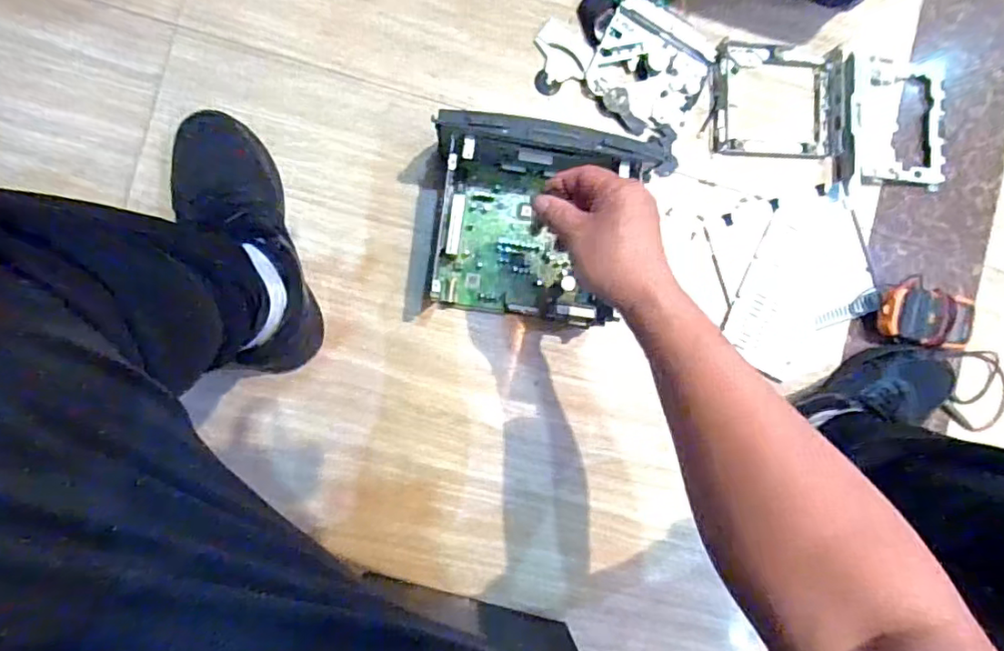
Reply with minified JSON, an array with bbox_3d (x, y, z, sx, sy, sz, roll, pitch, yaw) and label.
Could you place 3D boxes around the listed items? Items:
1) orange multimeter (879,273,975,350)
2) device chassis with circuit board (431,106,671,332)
[{"bbox_3d":[0.485,-0.012,0.664,0.125,0.043,0.072,12,87,-5],"label":"orange multimeter"},{"bbox_3d":[0.025,-0.097,0.578,0.178,0.120,0.165,9,87,-5],"label":"device chassis with circuit board"}]

